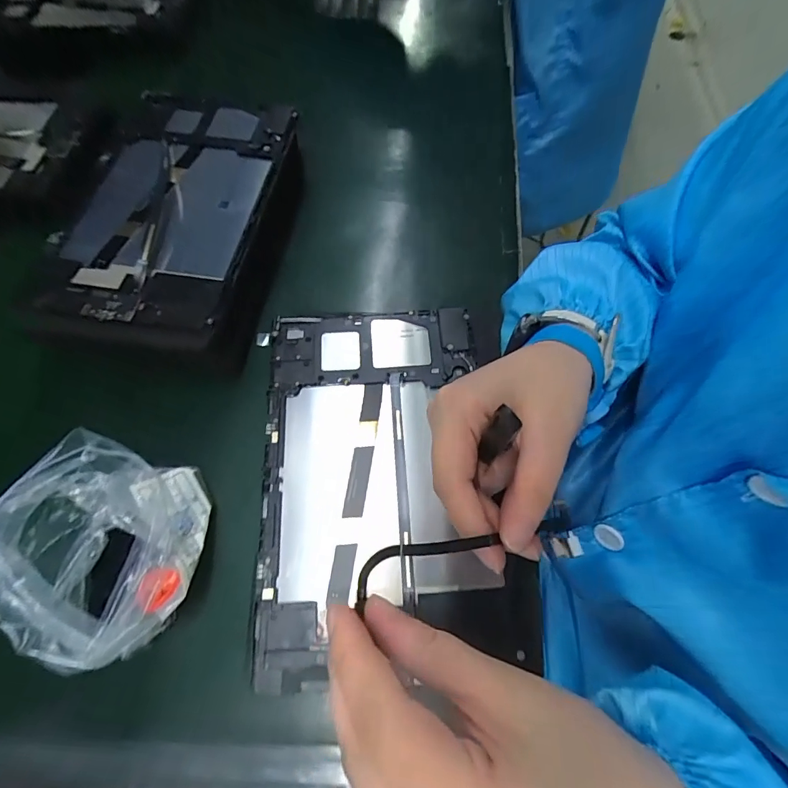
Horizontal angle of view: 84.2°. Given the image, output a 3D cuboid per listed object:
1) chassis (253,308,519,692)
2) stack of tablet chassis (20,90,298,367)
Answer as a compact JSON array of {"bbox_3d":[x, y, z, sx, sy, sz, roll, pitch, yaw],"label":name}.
[{"bbox_3d":[-0.012,0.045,0.286,0.148,0.009,0.229,-8,64,-1],"label":"chassis"},{"bbox_3d":[-0.178,-0.143,0.357,0.169,0.044,0.267,2,65,3],"label":"stack of tablet chassis"}]

